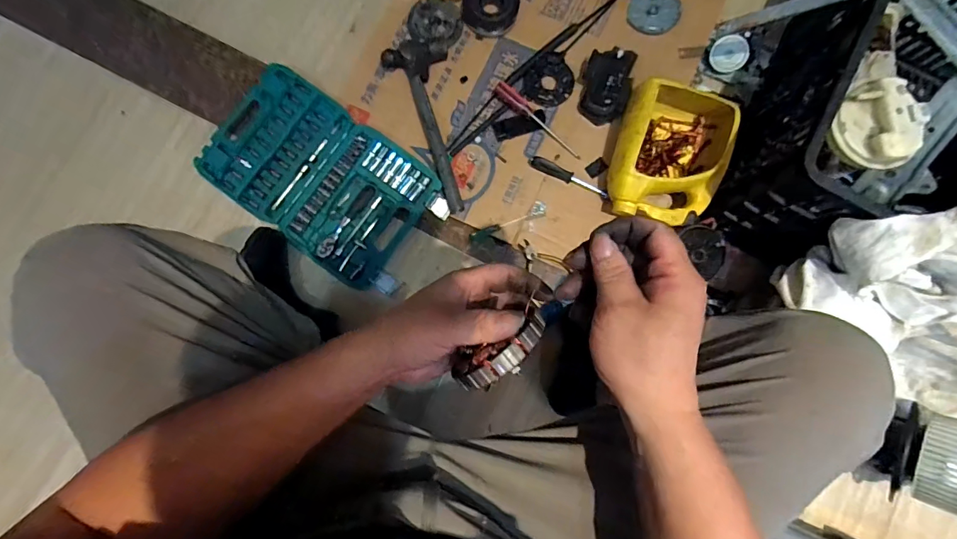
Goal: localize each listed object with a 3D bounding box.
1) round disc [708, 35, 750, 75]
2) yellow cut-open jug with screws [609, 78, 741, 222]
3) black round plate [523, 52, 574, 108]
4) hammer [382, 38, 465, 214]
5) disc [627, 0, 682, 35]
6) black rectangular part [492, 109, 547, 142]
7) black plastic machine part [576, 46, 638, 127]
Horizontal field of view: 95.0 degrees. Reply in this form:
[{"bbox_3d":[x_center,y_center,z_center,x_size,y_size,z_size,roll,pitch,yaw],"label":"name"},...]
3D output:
[{"bbox_3d":[0.468,-0.402,0.818,0.065,0.062,0.011,33,36,10],"label":"round disc"},{"bbox_3d":[0.330,-0.194,0.744,0.182,0.104,0.224,14,83,1],"label":"yellow cut-open jug with screws"},{"bbox_3d":[0.137,-0.359,0.835,0.088,0.010,0.104,30,80,7],"label":"black round plate"},{"bbox_3d":[-0.078,-0.270,0.802,0.116,0.047,0.336,-18,78,-3],"label":"hammer"},{"bbox_3d":[0.342,-0.503,0.849,0.095,0.009,0.098,0,78,1],"label":"disc"},{"bbox_3d":[0.080,-0.270,0.821,0.101,0.015,0.037,-20,78,-3],"label":"black rectangular part"},{"bbox_3d":[0.230,-0.333,0.800,0.096,0.057,0.120,18,79,5],"label":"black plastic machine part"}]

